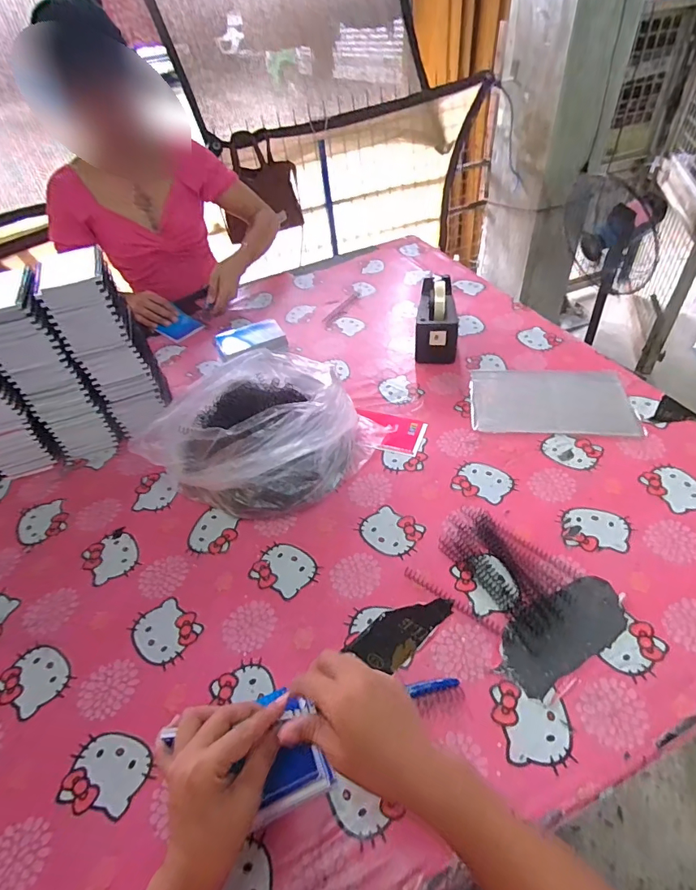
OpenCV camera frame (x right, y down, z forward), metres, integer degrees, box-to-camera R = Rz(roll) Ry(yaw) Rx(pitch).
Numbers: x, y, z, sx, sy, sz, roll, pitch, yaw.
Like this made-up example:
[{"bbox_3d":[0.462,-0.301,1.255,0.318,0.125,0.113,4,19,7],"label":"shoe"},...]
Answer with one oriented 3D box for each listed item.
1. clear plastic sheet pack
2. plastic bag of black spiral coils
[{"bbox_3d":[0.350,-0.081,0.792,0.260,0.006,0.167,3,47,10],"label":"clear plastic sheet pack"},{"bbox_3d":[-0.127,-0.033,0.695,0.272,0.169,0.246,16,51,21],"label":"plastic bag of black spiral coils"}]

